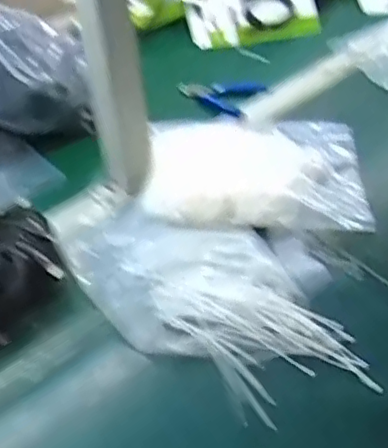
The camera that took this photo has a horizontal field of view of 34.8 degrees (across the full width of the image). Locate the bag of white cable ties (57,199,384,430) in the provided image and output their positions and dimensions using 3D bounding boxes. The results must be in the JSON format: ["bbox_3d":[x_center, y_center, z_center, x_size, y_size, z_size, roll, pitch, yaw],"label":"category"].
[{"bbox_3d":[0.008,0.067,0.601,0.164,0.024,0.310,-31,51,-24],"label":"bag of white cable ties"}]

